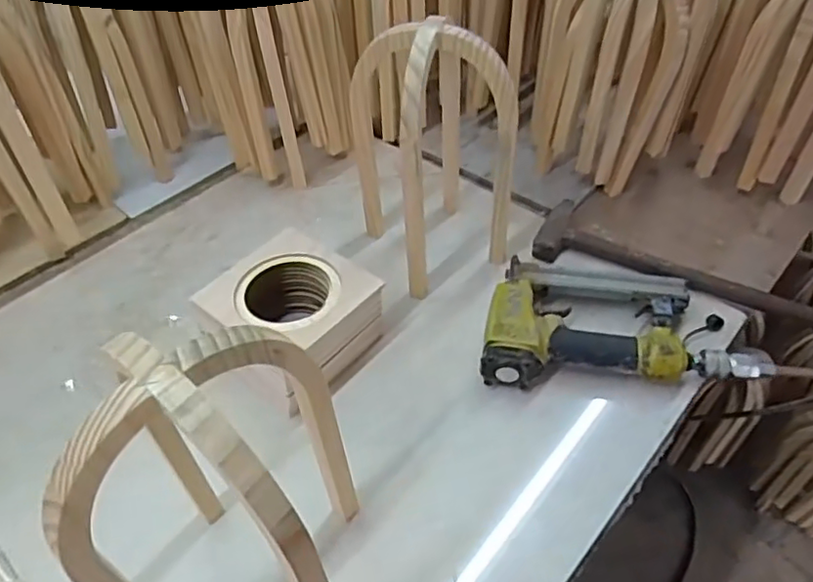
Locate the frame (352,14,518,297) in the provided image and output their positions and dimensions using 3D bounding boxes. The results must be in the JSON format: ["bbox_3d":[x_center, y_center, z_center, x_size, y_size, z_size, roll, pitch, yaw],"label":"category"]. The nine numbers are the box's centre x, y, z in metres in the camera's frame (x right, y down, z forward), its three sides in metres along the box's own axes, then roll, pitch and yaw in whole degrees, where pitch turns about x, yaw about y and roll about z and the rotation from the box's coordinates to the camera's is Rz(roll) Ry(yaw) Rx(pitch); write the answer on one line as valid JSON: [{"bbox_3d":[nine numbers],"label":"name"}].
[{"bbox_3d":[0.027,-0.133,0.606,0.123,0.249,0.126,-21,50,-17],"label":"frame"}]

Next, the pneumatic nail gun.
[{"bbox_3d":[0.193,0.028,0.592,0.246,0.056,0.144,1,46,2],"label":"pneumatic nail gun"}]

